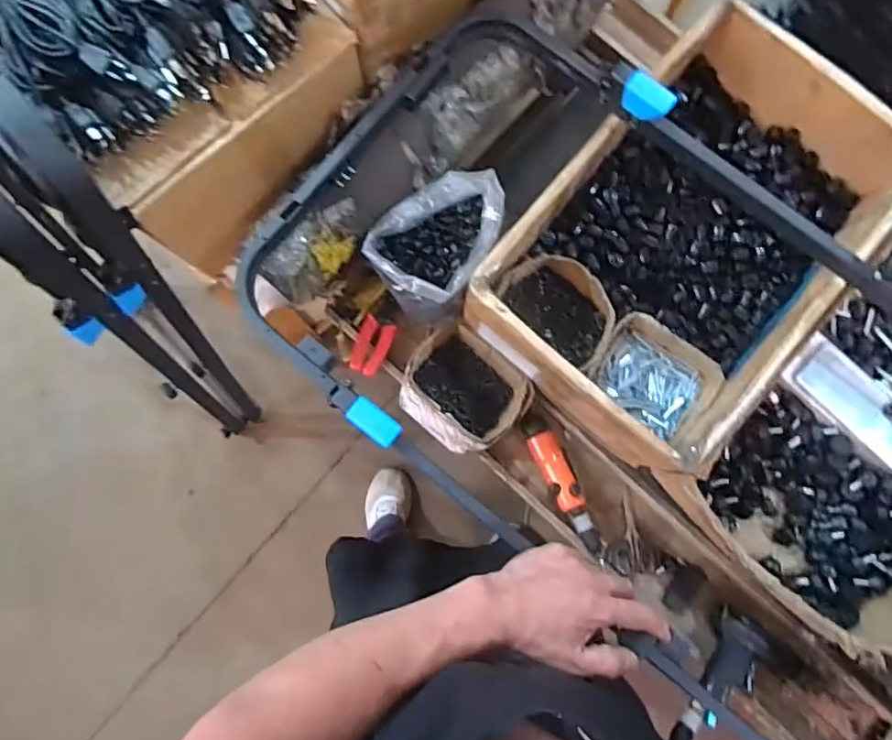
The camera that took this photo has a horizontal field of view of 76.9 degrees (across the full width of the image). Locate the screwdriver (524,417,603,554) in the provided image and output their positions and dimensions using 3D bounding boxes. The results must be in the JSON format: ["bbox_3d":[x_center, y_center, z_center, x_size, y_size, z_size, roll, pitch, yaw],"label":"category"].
[{"bbox_3d":[0.172,0.167,0.831,0.040,0.036,0.206,-24,82,-3],"label":"screwdriver"}]

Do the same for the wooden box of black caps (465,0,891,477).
[{"bbox_3d":[0.322,-0.169,0.752,0.353,0.150,0.531,40,84,6],"label":"wooden box of black caps"}]

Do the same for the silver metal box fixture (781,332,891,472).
[{"bbox_3d":[0.584,0.074,0.739,0.092,0.060,0.289,-44,84,-6],"label":"silver metal box fixture"}]

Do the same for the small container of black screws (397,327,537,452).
[{"bbox_3d":[0.024,0.032,0.808,0.169,0.077,0.148,38,83,5],"label":"small container of black screws"}]

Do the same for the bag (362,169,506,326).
[{"bbox_3d":[-0.006,-0.163,0.777,0.136,0.158,0.192,41,84,6],"label":"bag"}]

